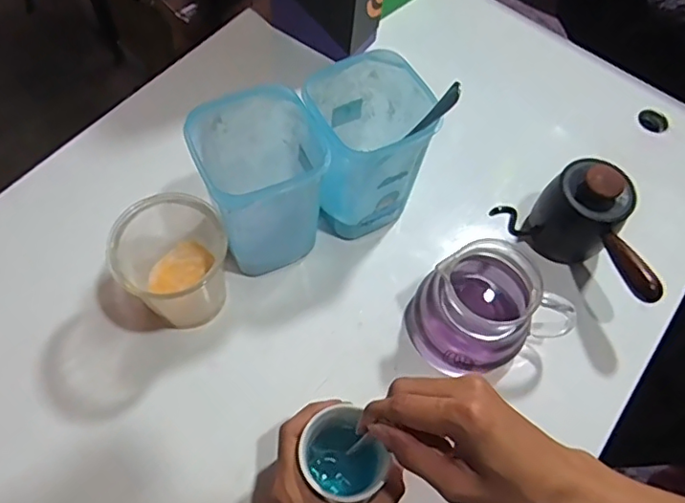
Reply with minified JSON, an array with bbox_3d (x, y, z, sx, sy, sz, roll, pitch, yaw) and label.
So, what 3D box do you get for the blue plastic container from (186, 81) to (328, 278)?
[{"bbox_3d":[-0.072,-0.057,0.499,0.100,0.137,0.104,-22,66,-14],"label":"blue plastic container"}]

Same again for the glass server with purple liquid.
[{"bbox_3d":[0.128,0.050,0.493,0.114,0.085,0.105,1,62,-3],"label":"glass server with purple liquid"}]

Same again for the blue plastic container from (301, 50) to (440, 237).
[{"bbox_3d":[0.021,-0.093,0.524,0.094,0.147,0.104,-8,63,-8],"label":"blue plastic container"}]

